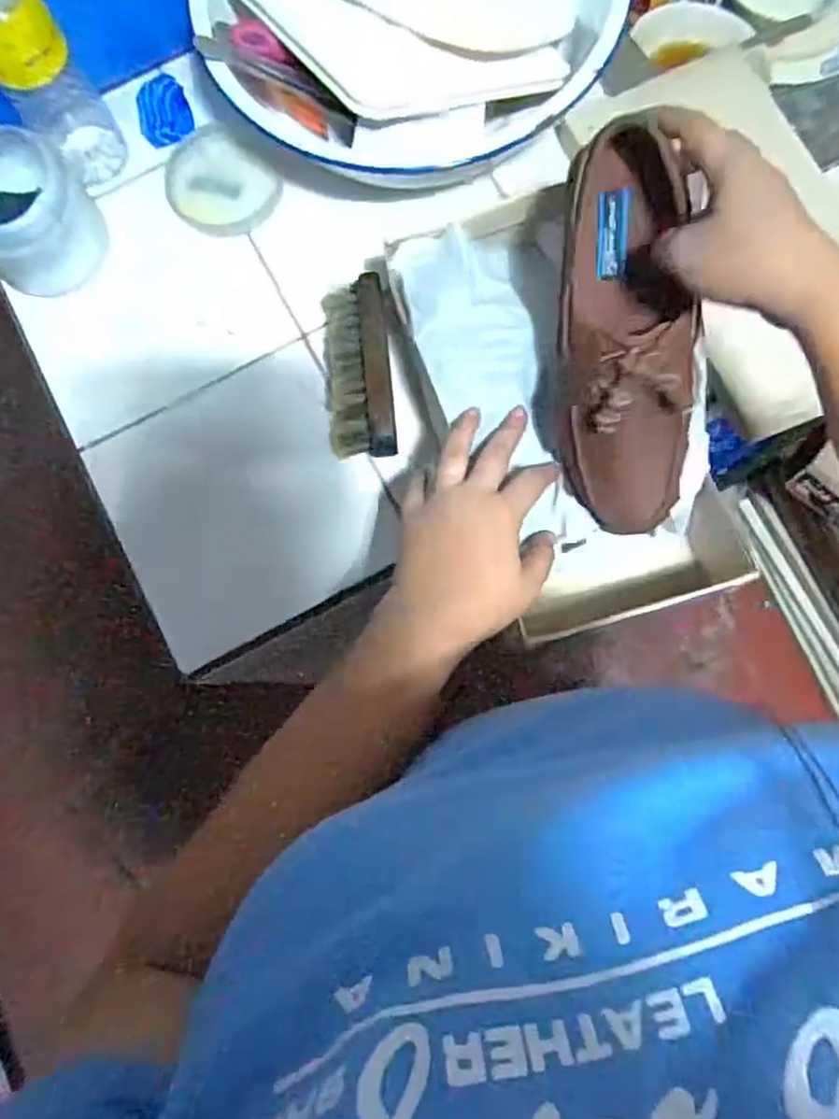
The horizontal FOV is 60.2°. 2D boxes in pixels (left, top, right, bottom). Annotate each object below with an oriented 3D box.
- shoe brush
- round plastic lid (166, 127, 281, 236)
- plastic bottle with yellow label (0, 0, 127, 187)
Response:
[{"bbox_3d":[-0.047,-0.147,0.546,0.048,0.034,0.135,-6,80,2],"label":"shoe brush"},{"bbox_3d":[-0.163,-0.313,0.602,0.092,0.012,0.083,27,83,7],"label":"round plastic lid"},{"bbox_3d":[-0.280,-0.360,0.521,0.058,0.211,0.057,-36,81,-3],"label":"plastic bottle with yellow label"}]

